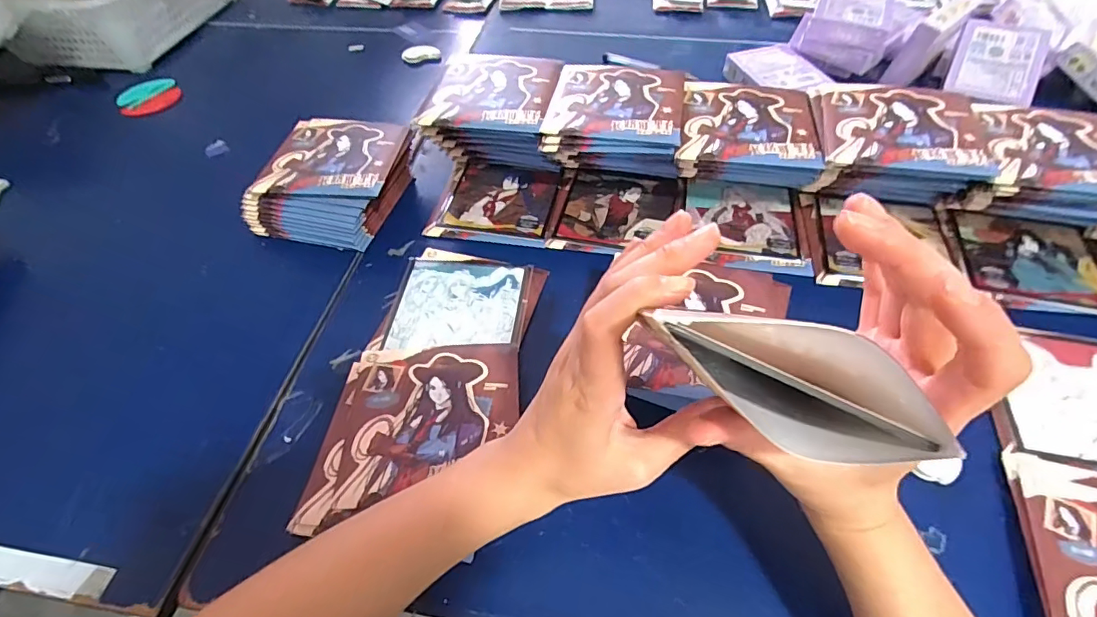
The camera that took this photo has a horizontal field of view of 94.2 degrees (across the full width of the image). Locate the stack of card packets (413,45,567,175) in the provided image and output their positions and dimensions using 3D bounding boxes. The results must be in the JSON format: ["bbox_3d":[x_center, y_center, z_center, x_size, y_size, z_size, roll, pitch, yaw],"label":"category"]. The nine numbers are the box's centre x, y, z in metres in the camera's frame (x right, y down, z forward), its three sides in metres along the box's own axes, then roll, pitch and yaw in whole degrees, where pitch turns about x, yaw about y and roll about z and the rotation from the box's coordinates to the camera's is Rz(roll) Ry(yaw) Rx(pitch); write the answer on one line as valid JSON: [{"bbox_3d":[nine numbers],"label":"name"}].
[{"bbox_3d":[-0.050,-0.188,0.520,0.122,0.089,0.140,6,53,8],"label":"stack of card packets"}]

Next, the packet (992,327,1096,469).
[{"bbox_3d":[0.374,0.063,0.355,0.115,0.006,0.112,14,55,14],"label":"packet"}]

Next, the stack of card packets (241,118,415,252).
[{"bbox_3d":[-0.205,-0.126,0.498,0.131,0.058,0.135,9,54,10],"label":"stack of card packets"}]

